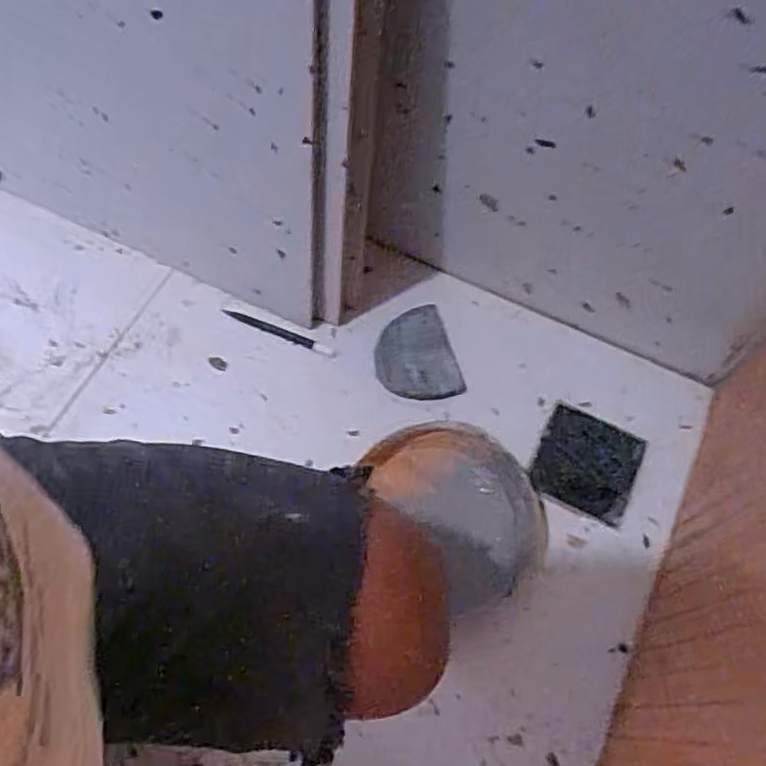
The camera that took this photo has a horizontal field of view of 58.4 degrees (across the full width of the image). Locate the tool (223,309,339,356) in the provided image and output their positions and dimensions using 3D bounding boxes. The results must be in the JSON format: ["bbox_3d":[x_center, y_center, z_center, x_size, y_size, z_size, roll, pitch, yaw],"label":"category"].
[{"bbox_3d":[-0.119,-0.058,0.779,0.140,0.005,0.014,20,66,11],"label":"tool"}]

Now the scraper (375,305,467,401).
[{"bbox_3d":[0.035,-0.028,0.760,0.084,0.010,0.108,-16,65,-6],"label":"scraper"}]

